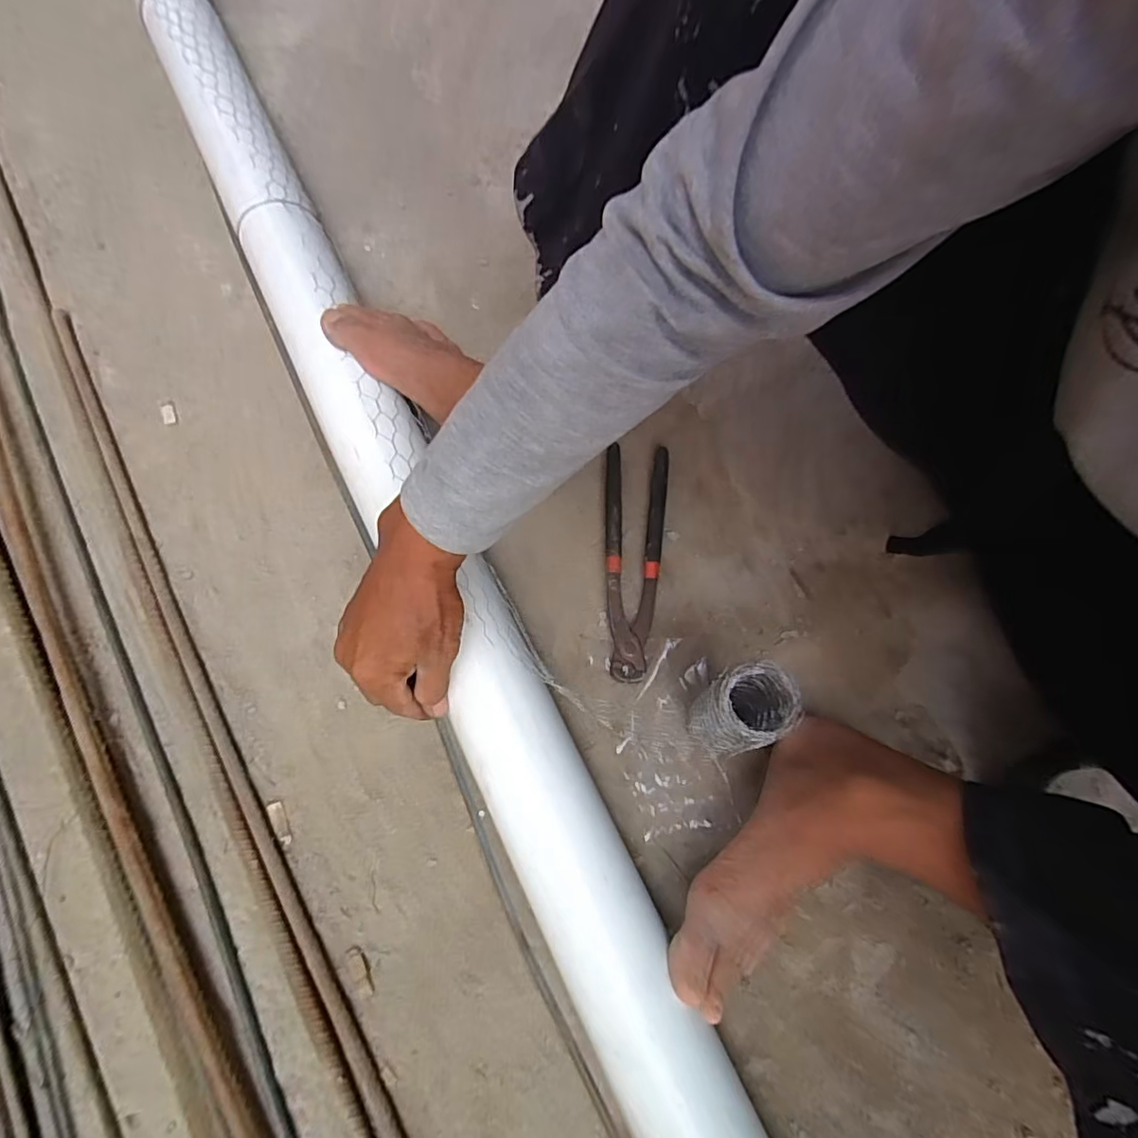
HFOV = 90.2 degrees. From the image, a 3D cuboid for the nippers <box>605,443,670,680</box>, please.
[{"bbox_3d":[0.059,-0.008,0.499,0.056,0.025,0.207,2,71,-1],"label":"nippers"}]

